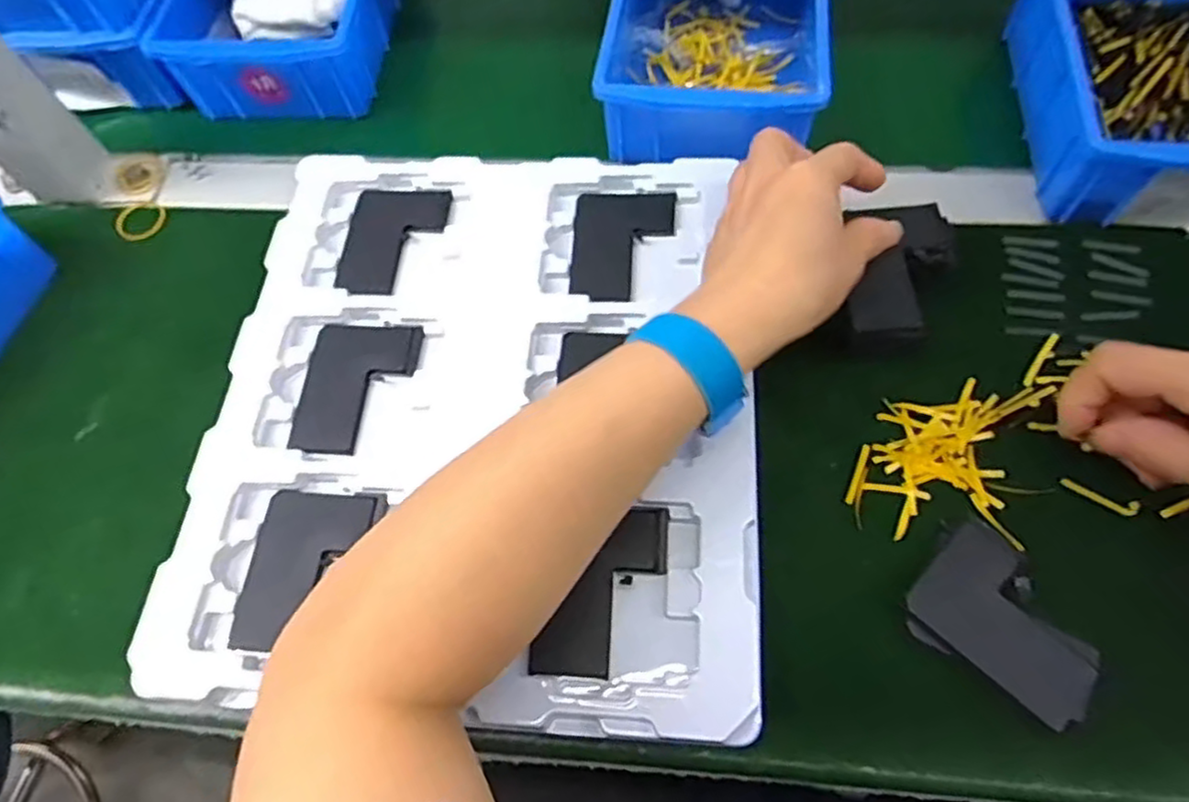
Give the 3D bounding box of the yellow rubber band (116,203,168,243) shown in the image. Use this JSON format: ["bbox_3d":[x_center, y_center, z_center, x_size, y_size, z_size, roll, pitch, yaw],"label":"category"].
[{"bbox_3d":[-0.302,-0.120,0.467,0.032,0.004,0.033,-15,64,-3],"label":"yellow rubber band"}]

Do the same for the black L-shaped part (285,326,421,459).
[{"bbox_3d":[-0.129,-0.008,0.383,0.061,0.005,0.079,2,64,5],"label":"black L-shaped part"}]

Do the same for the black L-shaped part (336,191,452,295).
[{"bbox_3d":[-0.122,-0.098,0.426,0.060,0.006,0.078,3,65,6],"label":"black L-shaped part"}]

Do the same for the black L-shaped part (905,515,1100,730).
[{"bbox_3d":[0.184,0.098,0.312,0.074,0.011,0.060,38,73,20],"label":"black L-shaped part"}]

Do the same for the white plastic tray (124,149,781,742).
[{"bbox_3d":[-0.060,-0.007,0.368,0.280,0.021,0.320,1,64,5],"label":"white plastic tray"}]

